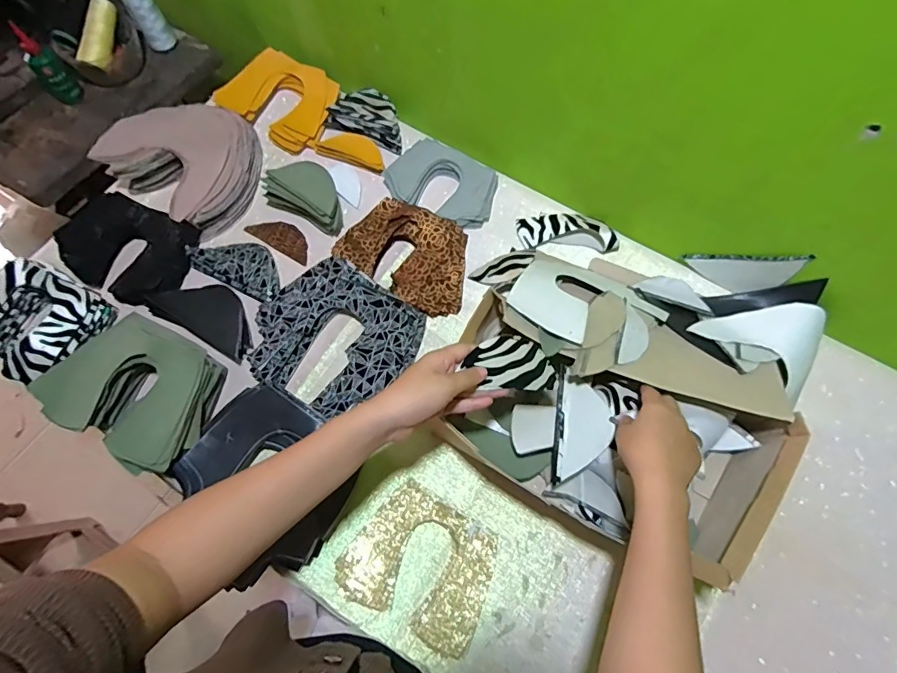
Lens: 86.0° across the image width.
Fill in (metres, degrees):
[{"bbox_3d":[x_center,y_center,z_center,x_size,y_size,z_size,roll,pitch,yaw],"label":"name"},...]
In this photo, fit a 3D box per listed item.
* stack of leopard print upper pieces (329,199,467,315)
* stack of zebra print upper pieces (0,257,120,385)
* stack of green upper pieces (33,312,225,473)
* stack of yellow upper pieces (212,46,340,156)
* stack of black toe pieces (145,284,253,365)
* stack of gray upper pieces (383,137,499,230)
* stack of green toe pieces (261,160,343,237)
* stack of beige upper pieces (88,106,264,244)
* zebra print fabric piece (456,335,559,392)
[{"bbox_3d":[-0.058,-0.115,0.660,0.192,0.035,0.132,24,69,9],"label":"stack of leopard print upper pieces"},{"bbox_3d":[-0.525,-0.020,0.604,0.151,0.049,0.132,24,69,9],"label":"stack of zebra print upper pieces"},{"bbox_3d":[-0.367,0.059,0.568,0.185,0.041,0.148,29,70,11],"label":"stack of green upper pieces"},{"bbox_3d":[-0.266,-0.377,0.763,0.175,0.043,0.134,29,70,10],"label":"stack of yellow upper pieces"},{"bbox_3d":[-0.312,-0.034,0.630,0.147,0.038,0.076,27,69,10],"label":"stack of black toe pieces"},{"bbox_3d":[-0.010,-0.226,0.708,0.163,0.029,0.108,25,69,9],"label":"stack of gray upper pieces"},{"bbox_3d":[-0.202,-0.204,0.683,0.128,0.057,0.062,33,70,12],"label":"stack of green toe pieces"},{"bbox_3d":[-0.366,-0.258,0.699,0.182,0.075,0.179,31,70,11],"label":"stack of beige upper pieces"},{"bbox_3d":[0.064,0.026,0.475,0.091,0.006,0.051,6,88,-11],"label":"zebra print fabric piece"}]

